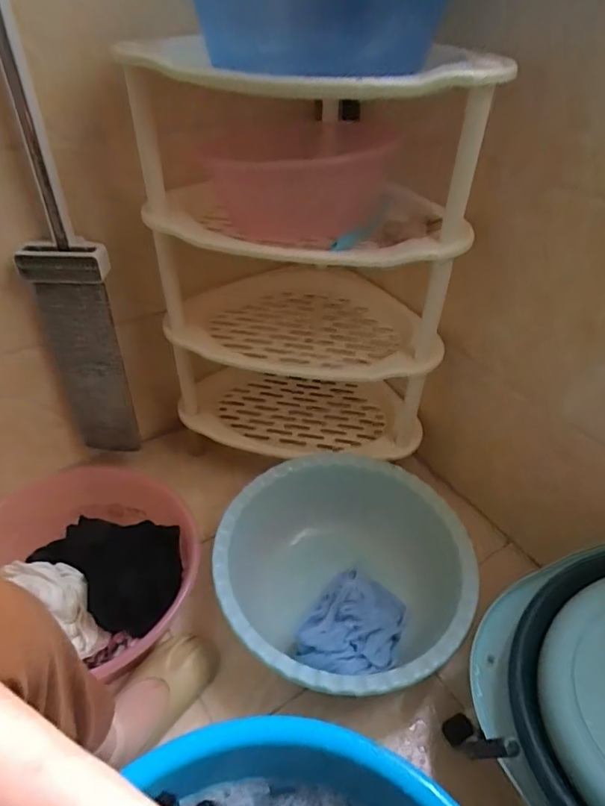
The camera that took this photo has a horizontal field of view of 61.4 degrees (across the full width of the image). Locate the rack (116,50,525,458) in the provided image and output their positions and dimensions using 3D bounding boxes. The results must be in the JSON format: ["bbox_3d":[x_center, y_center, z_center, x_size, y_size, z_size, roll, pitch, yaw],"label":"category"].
[{"bbox_3d":[-0.010,-0.207,0.855,0.446,0.617,0.325,-1,40,-4],"label":"rack"}]

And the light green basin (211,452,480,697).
[{"bbox_3d":[0.061,0.264,0.789,0.364,0.126,0.364,1,40,-1],"label":"light green basin"}]

